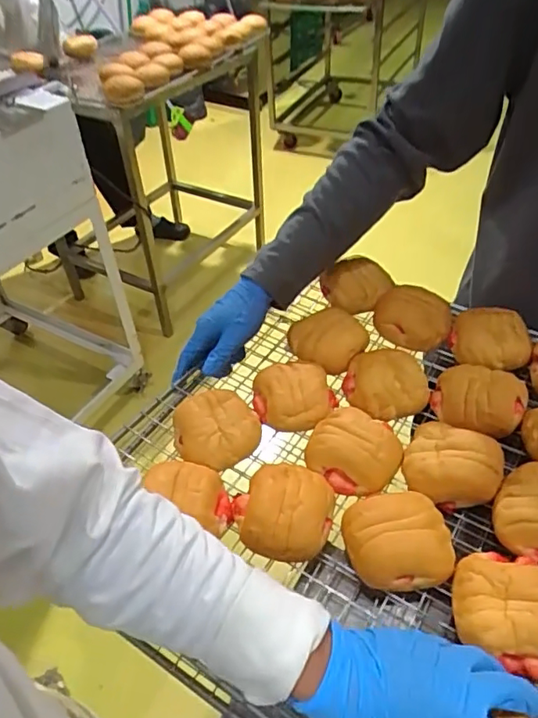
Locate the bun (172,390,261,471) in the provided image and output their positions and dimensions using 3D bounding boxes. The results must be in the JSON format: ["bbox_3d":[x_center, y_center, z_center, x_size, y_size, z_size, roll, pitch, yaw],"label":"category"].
[{"bbox_3d":[-0.054,0.077,0.575,0.091,0.040,0.074,-30,48,-26],"label":"bun"}]

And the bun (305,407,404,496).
[{"bbox_3d":[0.087,0.091,0.556,0.087,0.033,0.082,-2,42,2],"label":"bun"}]

